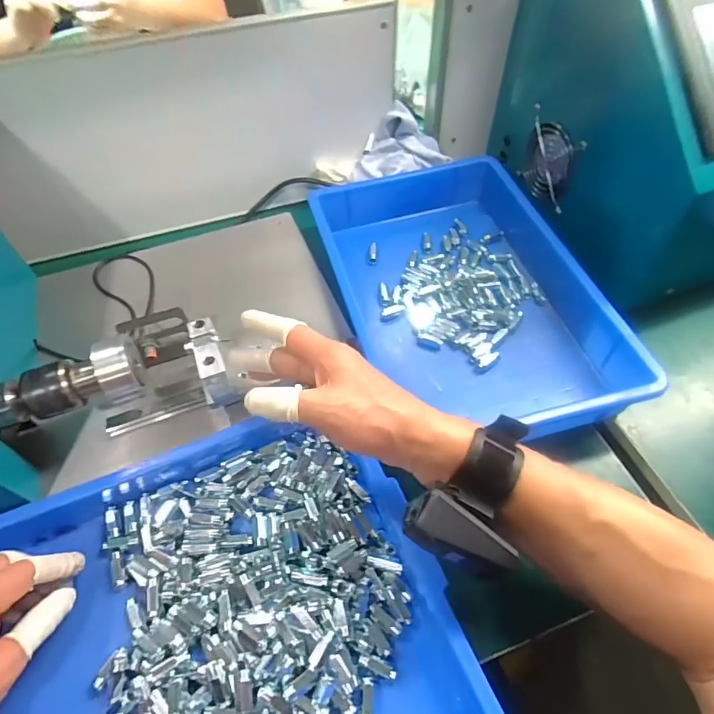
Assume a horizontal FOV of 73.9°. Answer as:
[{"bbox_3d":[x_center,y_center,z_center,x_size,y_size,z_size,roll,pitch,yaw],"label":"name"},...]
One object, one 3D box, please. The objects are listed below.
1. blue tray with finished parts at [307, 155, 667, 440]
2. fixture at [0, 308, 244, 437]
[{"bbox_3d":[0.104,-0.074,0.517,0.241,0.067,0.369,-14,56,-9],"label":"blue tray with finished parts"},{"bbox_3d":[-0.214,0.015,0.412,0.189,0.098,0.093,-12,56,-8],"label":"fixture"}]

